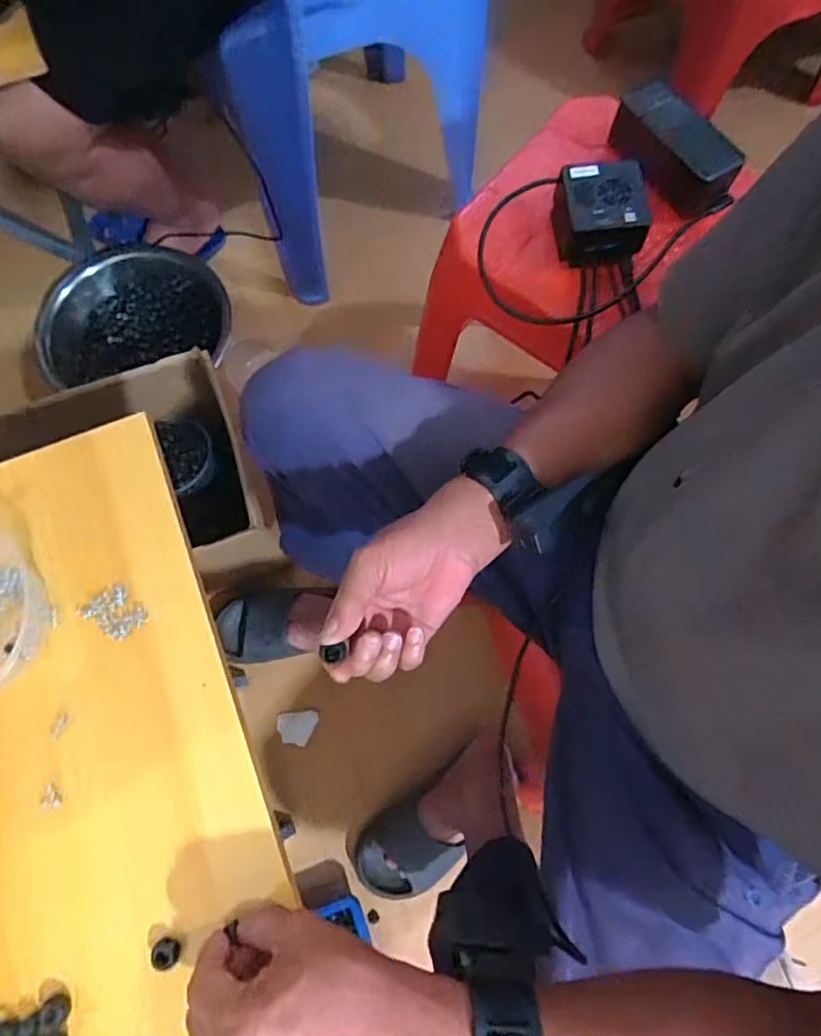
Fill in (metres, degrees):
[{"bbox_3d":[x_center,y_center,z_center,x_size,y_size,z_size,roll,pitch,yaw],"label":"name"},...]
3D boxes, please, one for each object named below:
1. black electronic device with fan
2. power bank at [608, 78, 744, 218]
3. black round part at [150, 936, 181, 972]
[{"bbox_3d":[0.171,-0.282,0.537,0.083,0.043,0.078,-3,73,0],"label":"black electronic device with fan"},{"bbox_3d":[0.250,-0.353,0.550,0.048,0.056,0.131,-40,76,-10],"label":"power bank"},{"bbox_3d":[-0.158,0.282,0.375,0.015,0.012,0.017,-42,77,-11],"label":"black round part"}]

